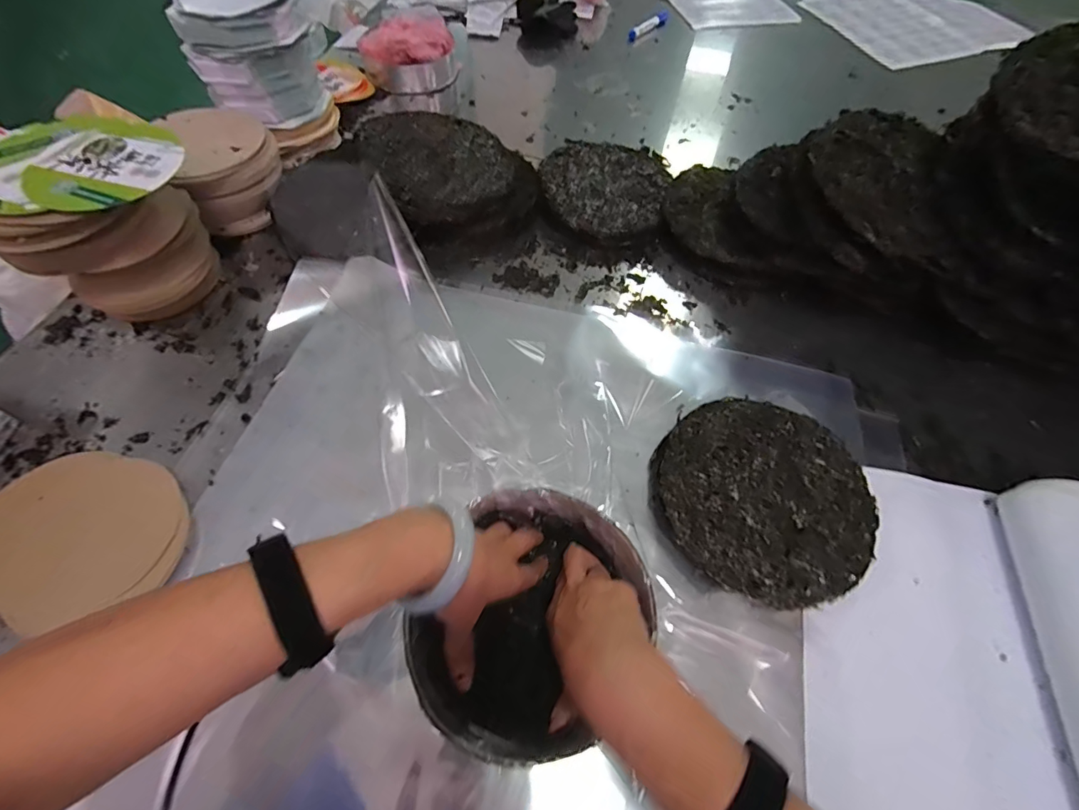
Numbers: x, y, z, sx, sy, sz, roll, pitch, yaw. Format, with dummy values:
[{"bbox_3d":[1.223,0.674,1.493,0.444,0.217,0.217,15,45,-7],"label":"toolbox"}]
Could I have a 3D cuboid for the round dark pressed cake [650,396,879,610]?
[{"bbox_3d":[0.219,0.089,0.474,0.200,0.031,0.199,1,59,-2],"label":"round dark pressed cake"}]

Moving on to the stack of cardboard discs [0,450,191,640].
[{"bbox_3d":[-0.419,0.120,0.432,0.184,0.022,0.150,14,60,6],"label":"stack of cardboard discs"}]

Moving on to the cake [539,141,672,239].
[{"bbox_3d":[0.096,-0.328,0.718,0.186,0.041,0.230,17,60,8],"label":"cake"}]

